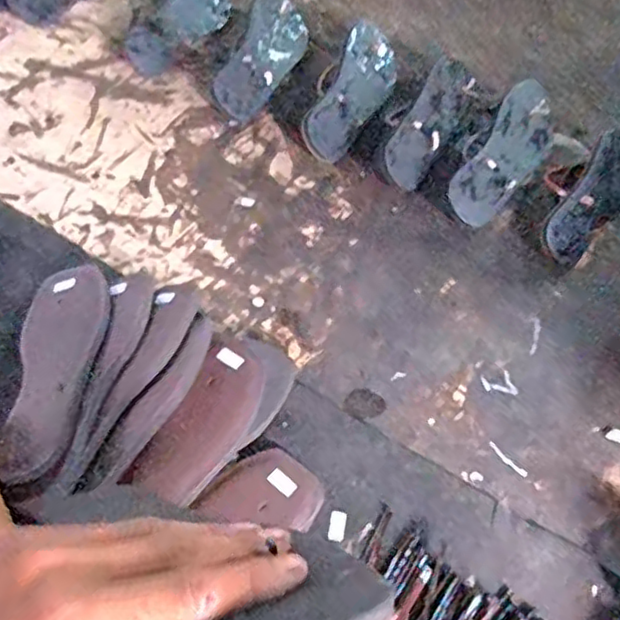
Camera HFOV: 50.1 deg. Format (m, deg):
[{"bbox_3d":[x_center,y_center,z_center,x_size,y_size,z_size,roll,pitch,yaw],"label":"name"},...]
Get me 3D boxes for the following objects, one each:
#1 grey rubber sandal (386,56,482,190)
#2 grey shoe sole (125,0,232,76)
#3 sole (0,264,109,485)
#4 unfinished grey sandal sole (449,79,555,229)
[{"bbox_3d":[0.154,-0.251,0.881,0.076,0.045,0.211,43,65,-14],"label":"grey rubber sandal"},{"bbox_3d":[-0.184,-0.440,0.991,0.098,0.044,0.241,34,59,-15],"label":"grey shoe sole"},{"bbox_3d":[-0.236,0.048,0.615,0.079,0.024,0.241,-1,48,-4],"label":"sole"},{"bbox_3d":[0.246,-0.197,0.846,0.088,0.027,0.226,43,67,-10],"label":"unfinished grey sandal sole"}]

